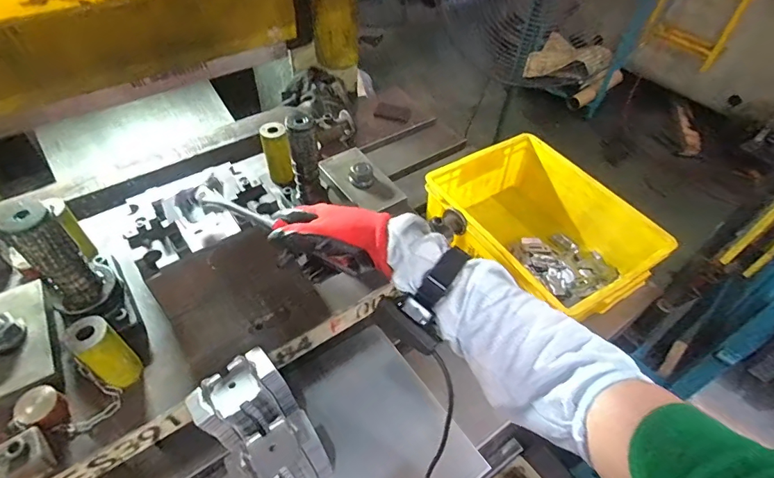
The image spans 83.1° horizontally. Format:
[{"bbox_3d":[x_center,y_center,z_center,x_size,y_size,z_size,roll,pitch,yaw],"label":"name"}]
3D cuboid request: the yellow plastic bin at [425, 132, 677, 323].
[{"bbox_3d":[0.259,0.002,0.783,0.261,0.164,0.345,-26,55,-23],"label":"yellow plastic bin"}]

